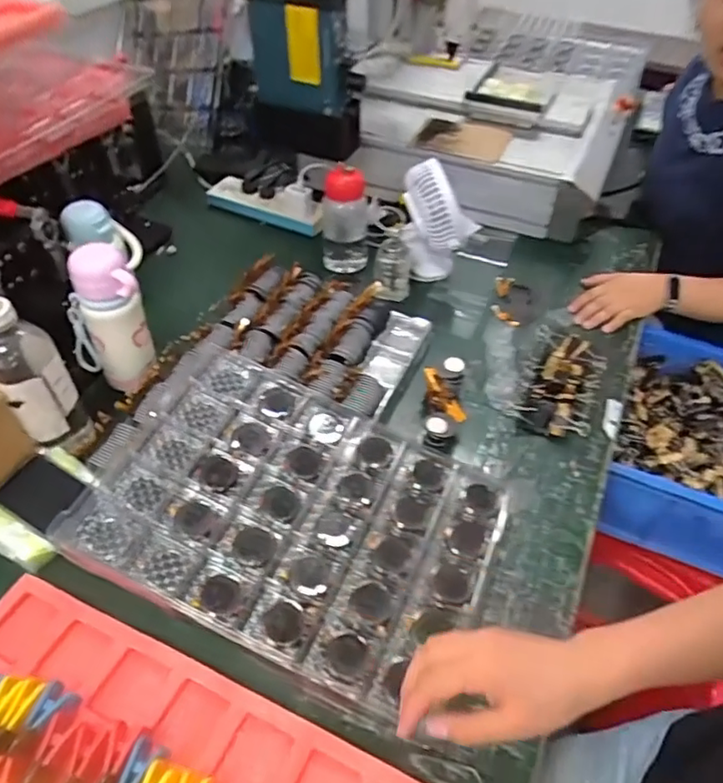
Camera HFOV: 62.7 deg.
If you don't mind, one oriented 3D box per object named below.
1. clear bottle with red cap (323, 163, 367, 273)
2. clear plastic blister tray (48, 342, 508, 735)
[{"bbox_3d":[-0.028,-0.301,1.029,0.079,0.171,0.082,1,48,0],"label":"clear bottle with red cap"},{"bbox_3d":[-0.084,0.134,0.681,0.442,0.042,0.304,25,54,10],"label":"clear plastic blister tray"}]

